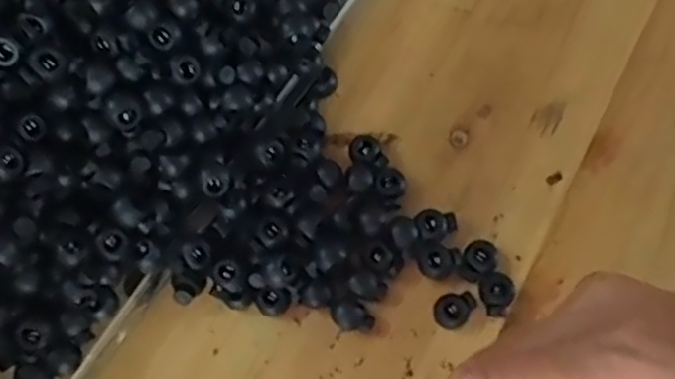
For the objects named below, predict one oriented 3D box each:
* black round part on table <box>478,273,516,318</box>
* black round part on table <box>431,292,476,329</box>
[{"bbox_3d":[0.072,0.047,0.311,0.014,0.009,0.019,-16,71,-2],"label":"black round part on table"},{"bbox_3d":[0.052,0.053,0.310,0.015,0.009,0.019,40,78,15],"label":"black round part on table"}]

